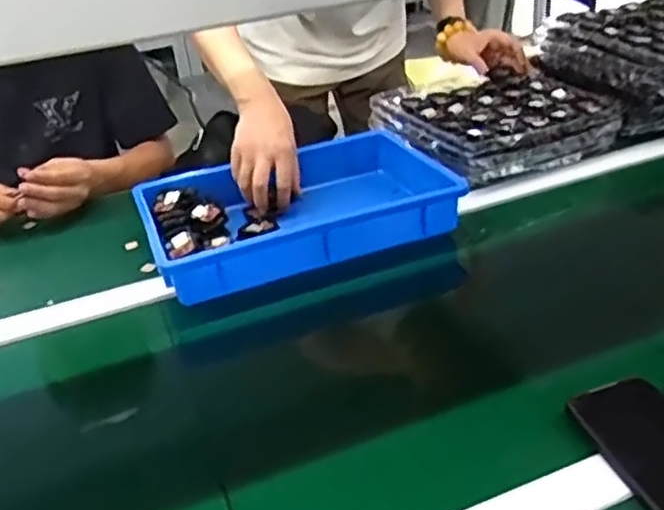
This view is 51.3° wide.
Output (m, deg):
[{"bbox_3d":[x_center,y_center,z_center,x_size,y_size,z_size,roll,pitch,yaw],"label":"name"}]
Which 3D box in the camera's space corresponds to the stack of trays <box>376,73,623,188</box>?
[{"bbox_3d":[0.241,-0.207,1.044,0.278,0.062,0.286,-16,32,-16],"label":"stack of trays"}]

